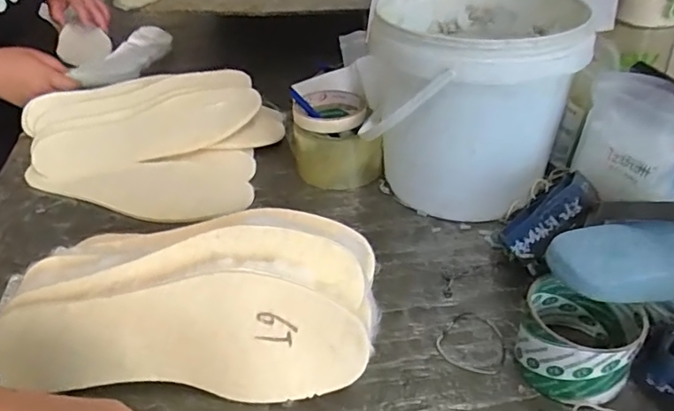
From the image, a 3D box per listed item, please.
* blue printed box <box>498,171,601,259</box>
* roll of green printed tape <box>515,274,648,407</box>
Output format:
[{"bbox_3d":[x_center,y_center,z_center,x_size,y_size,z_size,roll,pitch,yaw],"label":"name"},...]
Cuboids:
[{"bbox_3d":[0.194,0.008,0.491,0.098,0.030,0.042,-39,42,0],"label":"blue printed box"},{"bbox_3d":[0.183,0.099,0.411,0.078,0.062,0.081,-1,35,0],"label":"roll of green printed tape"}]

